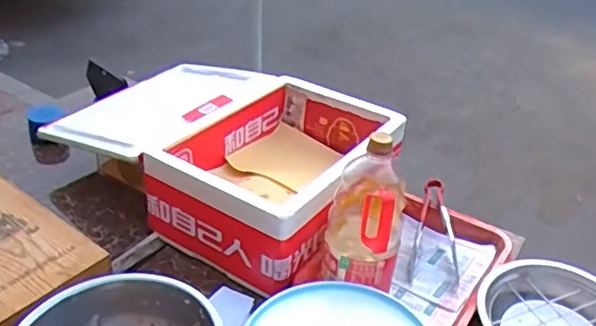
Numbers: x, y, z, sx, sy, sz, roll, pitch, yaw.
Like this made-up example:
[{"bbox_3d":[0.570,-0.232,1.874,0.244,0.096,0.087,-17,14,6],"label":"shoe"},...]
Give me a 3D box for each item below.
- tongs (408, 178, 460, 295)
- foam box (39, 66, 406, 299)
[{"bbox_3d":[0.243,0.124,1.055,0.080,0.028,0.221,7,56,4],"label":"tongs"},{"bbox_3d":[-0.149,-0.039,1.141,0.599,0.156,0.438,21,37,24],"label":"foam box"}]

